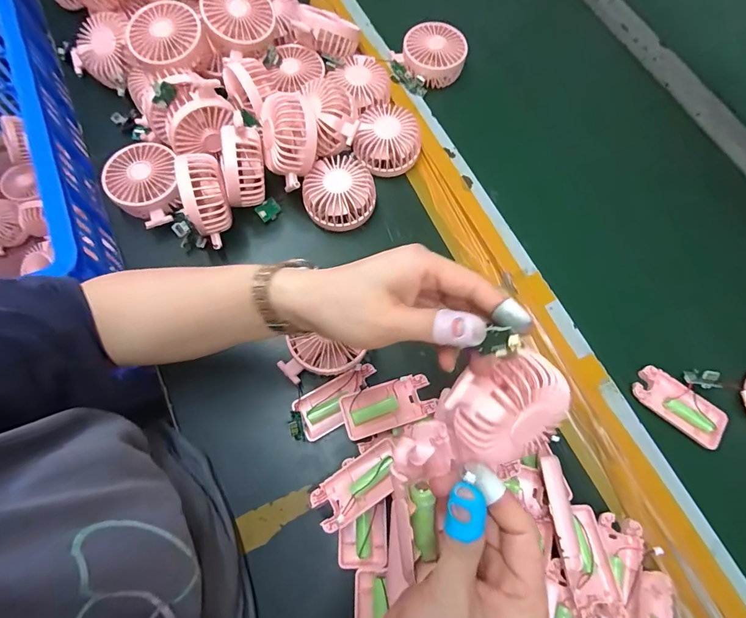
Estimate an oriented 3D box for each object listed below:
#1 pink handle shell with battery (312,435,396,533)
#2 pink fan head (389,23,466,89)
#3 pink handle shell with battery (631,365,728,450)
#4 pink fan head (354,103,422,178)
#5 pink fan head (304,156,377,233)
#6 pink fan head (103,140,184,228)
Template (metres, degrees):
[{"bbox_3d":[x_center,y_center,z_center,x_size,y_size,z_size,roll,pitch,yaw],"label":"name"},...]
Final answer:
[{"bbox_3d":[-0.014,0.169,0.383,0.091,0.026,0.046,-29,74,-11],"label":"pink handle shell with battery"},{"bbox_3d":[0.083,-0.369,0.577,0.099,0.041,0.099,12,71,2],"label":"pink fan head"},{"bbox_3d":[0.328,0.102,0.424,0.093,0.009,0.047,38,74,11],"label":"pink handle shell with battery"},{"bbox_3d":[0.022,-0.225,0.523,0.083,0.041,0.093,23,71,6],"label":"pink fan head"},{"bbox_3d":[-0.038,-0.144,0.488,0.083,0.039,0.086,1,71,-2],"label":"pink fan head"},{"bbox_3d":[-0.269,-0.152,0.478,0.096,0.035,0.085,42,74,12],"label":"pink fan head"}]

